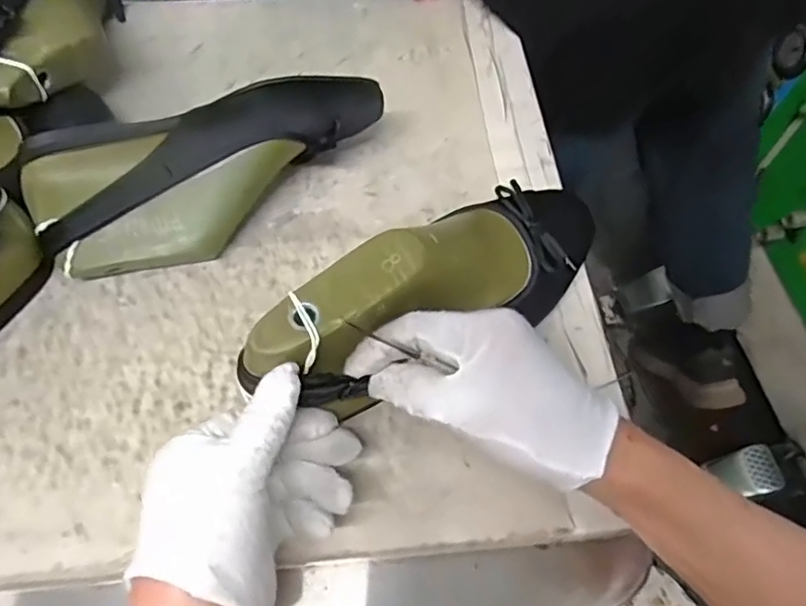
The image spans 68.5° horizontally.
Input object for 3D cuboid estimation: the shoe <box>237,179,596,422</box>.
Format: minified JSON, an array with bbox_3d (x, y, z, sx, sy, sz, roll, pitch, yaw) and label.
[{"bbox_3d":[0.026,-0.016,0.341,0.244,0.066,0.072,-24,62,-32],"label":"shoe"}]

